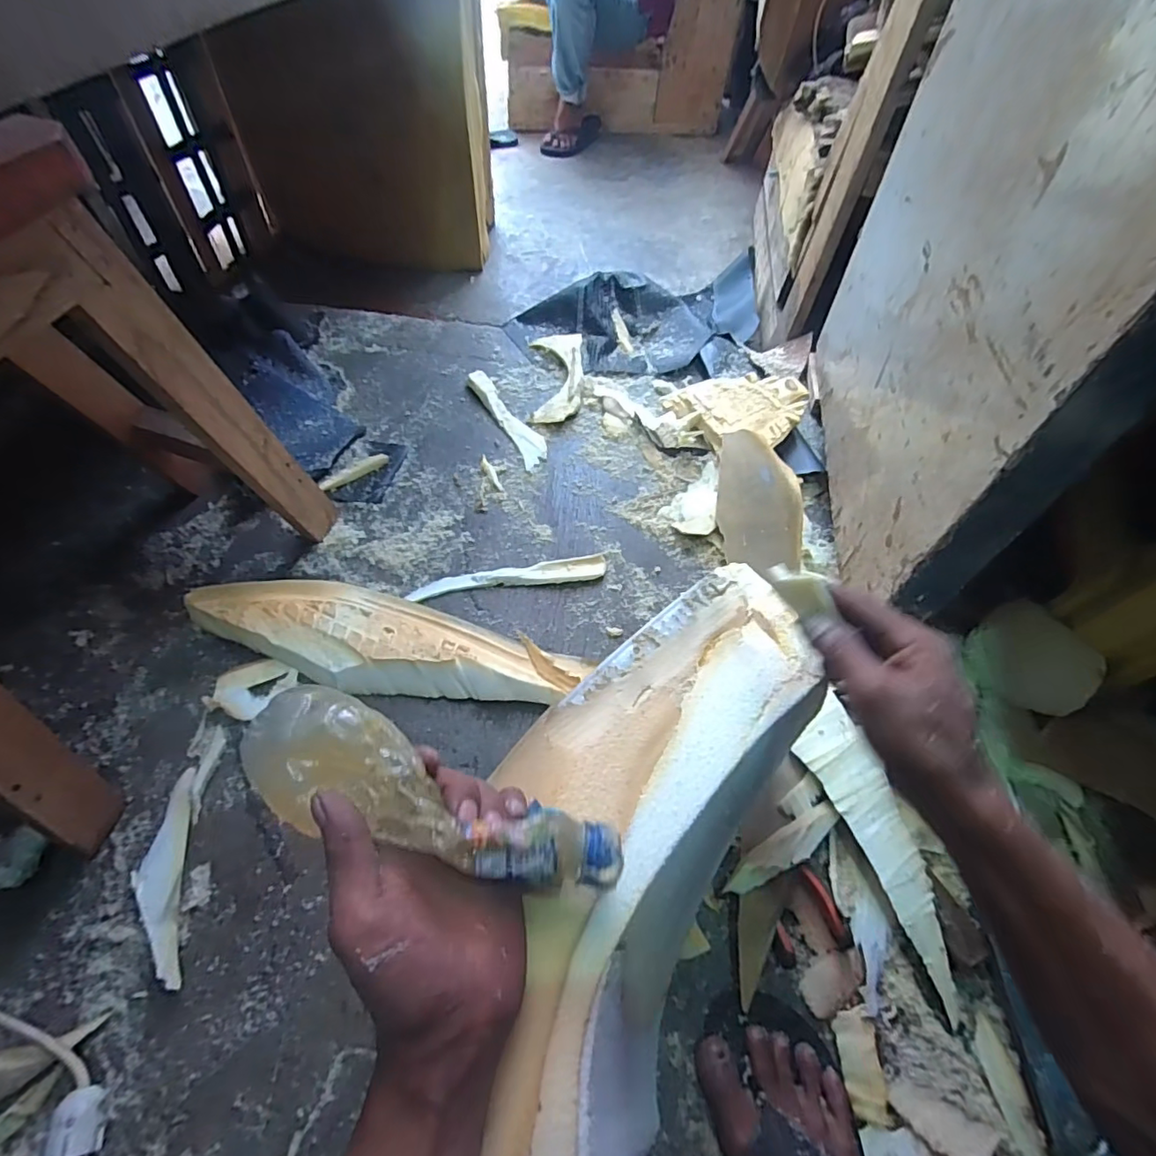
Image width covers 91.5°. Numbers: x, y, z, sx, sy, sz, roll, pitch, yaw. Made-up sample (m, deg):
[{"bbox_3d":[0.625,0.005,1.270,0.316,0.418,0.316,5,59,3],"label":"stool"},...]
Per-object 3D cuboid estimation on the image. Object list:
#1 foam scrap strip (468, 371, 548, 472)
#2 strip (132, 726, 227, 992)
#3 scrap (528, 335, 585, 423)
[{"bbox_3d":[-0.114,-0.267,0.927,0.050,0.021,0.221,-27,64,-18],"label":"foam scrap strip"},{"bbox_3d":[-0.410,0.276,0.572,0.055,0.011,0.231,-5,59,-6],"label":"strip"},{"bbox_3d":[-0.038,-0.352,0.974,0.093,0.035,0.217,3,58,-1],"label":"scrap"}]

